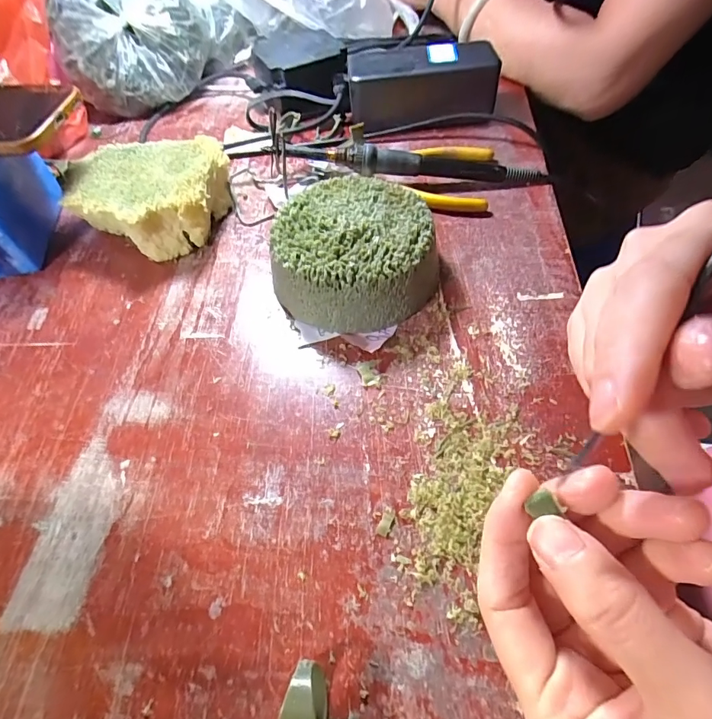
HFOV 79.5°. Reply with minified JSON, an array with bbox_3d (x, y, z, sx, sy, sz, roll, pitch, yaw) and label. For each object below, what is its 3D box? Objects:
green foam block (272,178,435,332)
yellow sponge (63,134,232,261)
[{"bbox_3d":[-0.002,-0.069,0.278,0.097,0.046,0.096,-7,55,1],"label":"green foam block"},{"bbox_3d":[-0.157,-0.123,0.331,0.116,0.043,0.103,-4,55,2],"label":"yellow sponge"}]

